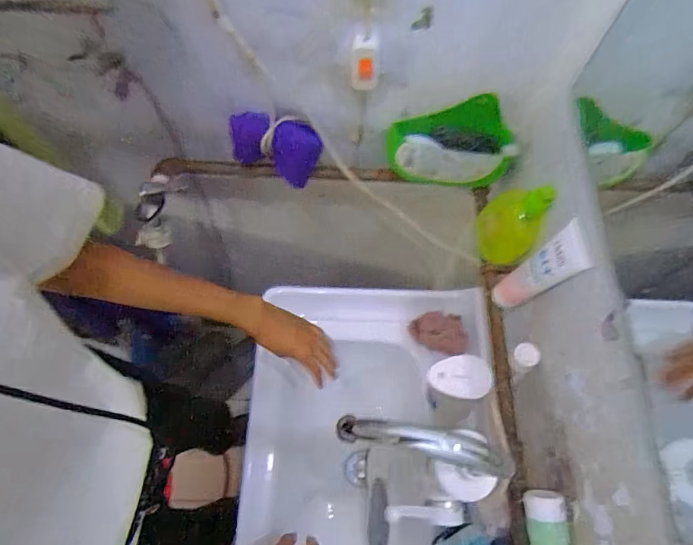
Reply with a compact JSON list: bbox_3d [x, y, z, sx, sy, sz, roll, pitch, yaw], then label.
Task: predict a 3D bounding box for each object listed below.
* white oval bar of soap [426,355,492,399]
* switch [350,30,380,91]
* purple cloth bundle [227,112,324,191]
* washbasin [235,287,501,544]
[{"bbox_3d":[0.153,0.140,0.578,0.079,0.022,0.057,6,67,2],"label":"white oval bar of soap"},{"bbox_3d":[0.024,-0.265,0.542,0.036,0.072,0.022,2,67,0],"label":"switch"},{"bbox_3d":[-0.109,-0.194,0.665,0.131,0.113,0.039,14,67,5],"label":"purple cloth bundle"},{"bbox_3d":[0.039,0.333,0.720,0.369,0.195,0.592,2,67,0],"label":"washbasin"}]

